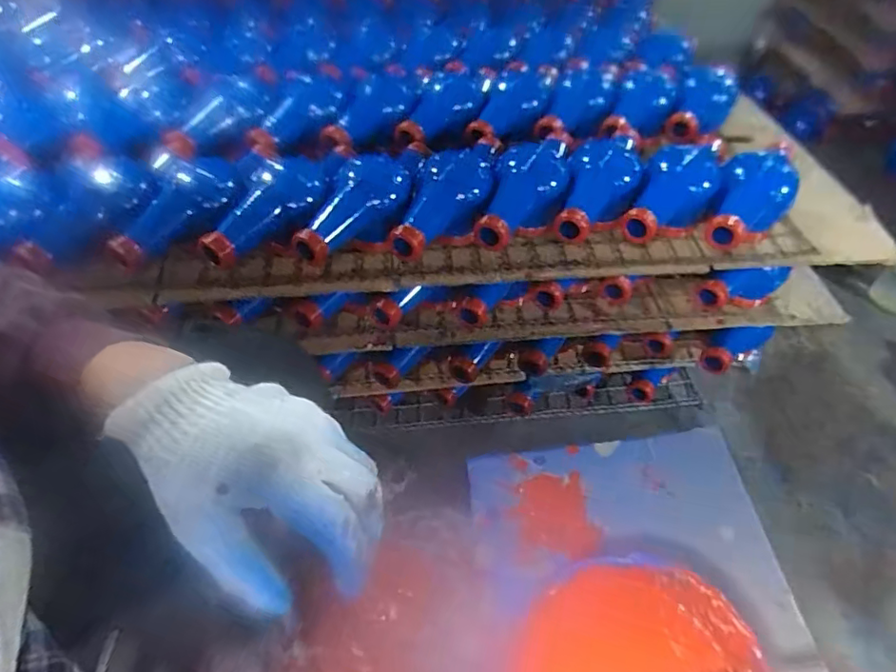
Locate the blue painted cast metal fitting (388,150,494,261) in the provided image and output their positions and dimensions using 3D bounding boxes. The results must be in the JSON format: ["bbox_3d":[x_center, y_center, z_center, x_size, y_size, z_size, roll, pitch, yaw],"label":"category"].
[{"bbox_3d":[-0.006,-0.167,0.664,0.086,0.068,0.191,29,70,21],"label":"blue painted cast metal fitting"}]

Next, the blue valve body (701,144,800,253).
[{"bbox_3d":[0.365,-0.156,0.685,0.091,0.102,0.173,30,54,21],"label":"blue valve body"}]

